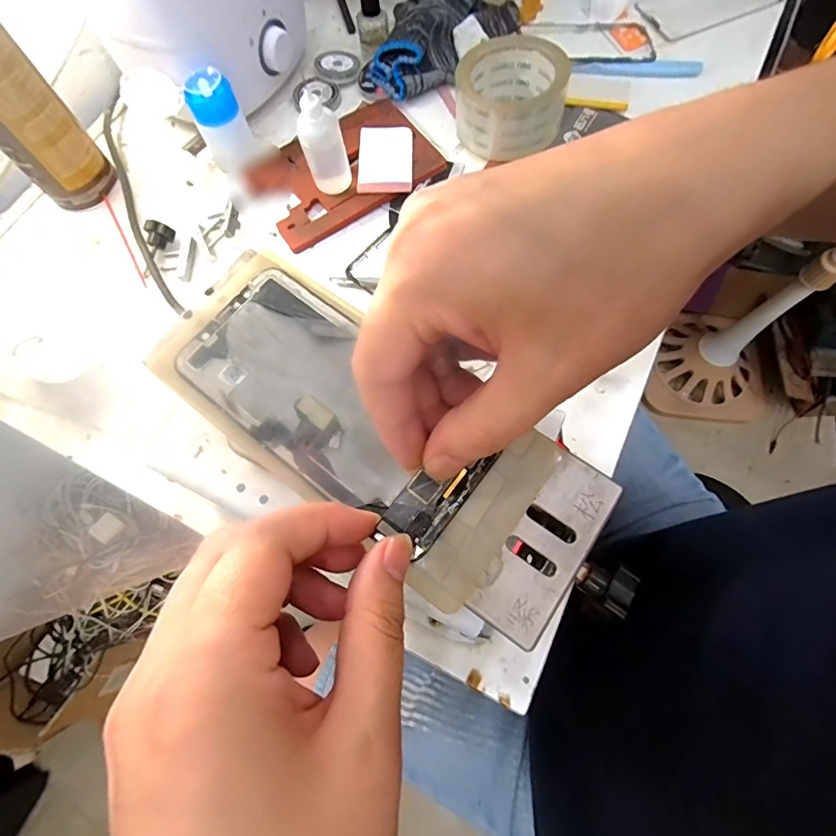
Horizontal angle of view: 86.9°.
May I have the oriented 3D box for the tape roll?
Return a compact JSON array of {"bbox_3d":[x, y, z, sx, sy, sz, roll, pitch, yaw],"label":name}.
[{"bbox_3d":[0.086,-0.300,0.411,0.098,0.051,0.095,-1,71,2],"label":"tape roll"}]

